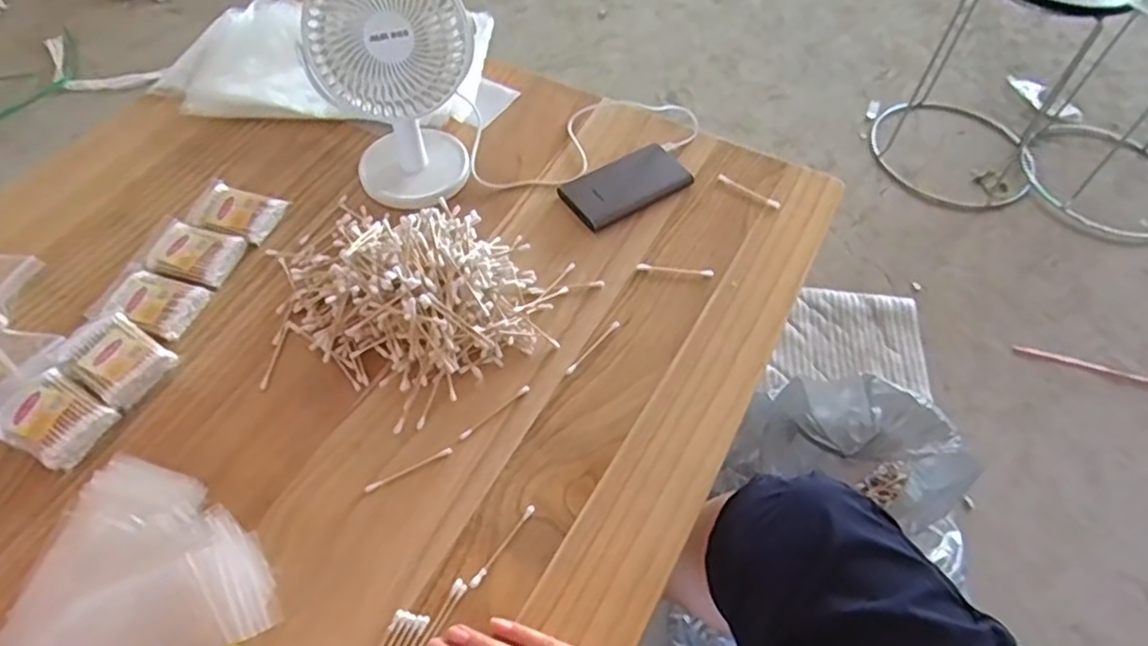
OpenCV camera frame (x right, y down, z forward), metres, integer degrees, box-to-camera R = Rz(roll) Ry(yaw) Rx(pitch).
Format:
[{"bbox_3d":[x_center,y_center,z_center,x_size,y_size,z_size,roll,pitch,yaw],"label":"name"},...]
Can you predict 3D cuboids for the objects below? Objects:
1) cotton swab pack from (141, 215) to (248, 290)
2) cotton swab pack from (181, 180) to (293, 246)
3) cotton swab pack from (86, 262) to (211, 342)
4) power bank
[{"bbox_3d":[-0.365,-0.066,0.671,0.088,0.017,0.062,16,55,9],"label":"cotton swab pack"},{"bbox_3d":[-0.337,-0.112,0.702,0.084,0.014,0.058,16,55,8],"label":"cotton swab pack"},{"bbox_3d":[-0.381,-0.017,0.634,0.088,0.019,0.062,19,55,10],"label":"cotton swab pack"},{"bbox_3d":[0.054,-0.145,0.733,0.129,0.021,0.063,-27,60,-20],"label":"power bank"}]

